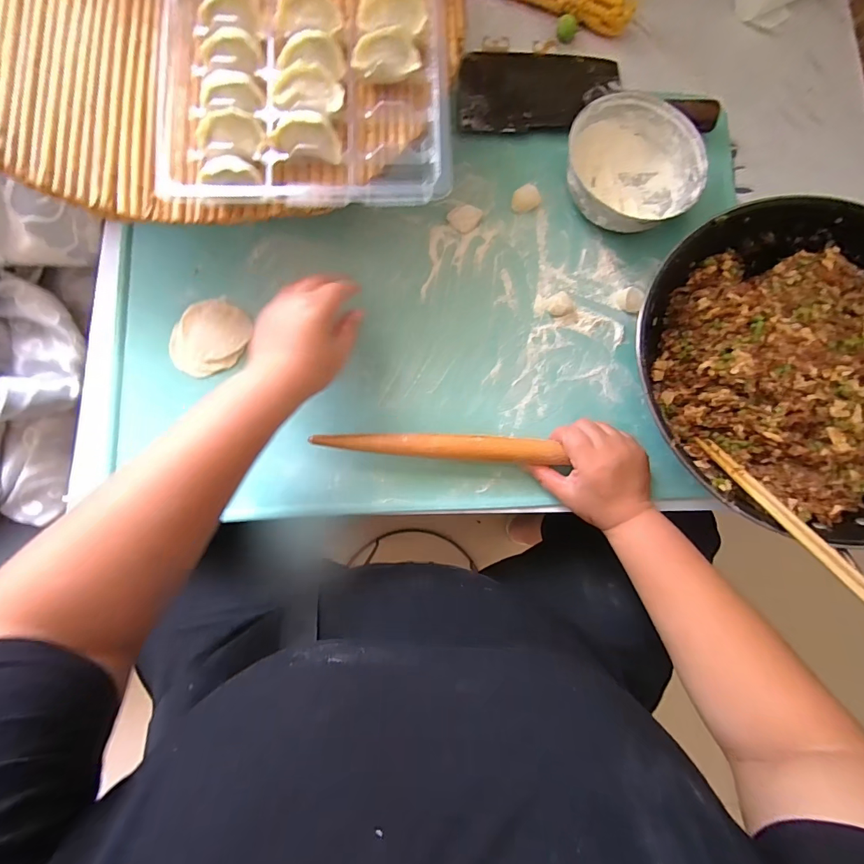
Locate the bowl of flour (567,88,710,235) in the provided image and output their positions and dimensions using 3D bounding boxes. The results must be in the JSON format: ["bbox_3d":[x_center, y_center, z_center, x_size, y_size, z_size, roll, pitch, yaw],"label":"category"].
[{"bbox_3d":[0.213,-0.283,0.447,0.142,0.052,0.141,1,81,-4],"label":"bowl of flour"}]

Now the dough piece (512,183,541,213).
[{"bbox_3d":[0.105,-0.259,0.453,0.030,0.014,0.024,-26,84,-7],"label":"dough piece"}]

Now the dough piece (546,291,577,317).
[{"bbox_3d":[0.140,-0.138,0.441,0.026,0.016,0.029,-44,86,-9],"label":"dough piece"}]

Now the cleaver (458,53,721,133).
[{"bbox_3d":[0.178,-0.409,0.477,0.290,0.032,0.121,0,81,-4],"label":"cleaver"}]

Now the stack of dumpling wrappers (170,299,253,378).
[{"bbox_3d":[-0.224,-0.095,0.412,0.067,0.012,0.081,36,81,2],"label":"stack of dumpling wrappers"}]

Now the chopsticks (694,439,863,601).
[{"bbox_3d":[0.295,0.086,0.311,0.021,0.009,0.249,-9,39,-5],"label":"chopsticks"}]

